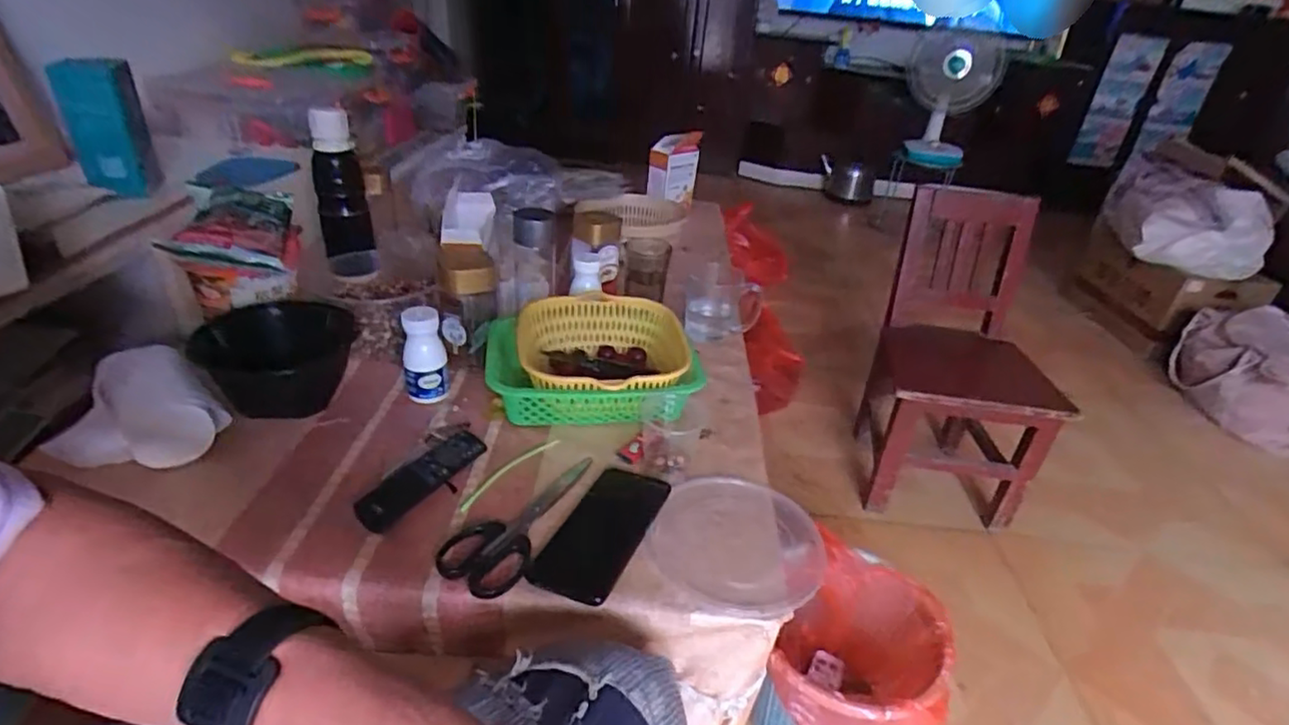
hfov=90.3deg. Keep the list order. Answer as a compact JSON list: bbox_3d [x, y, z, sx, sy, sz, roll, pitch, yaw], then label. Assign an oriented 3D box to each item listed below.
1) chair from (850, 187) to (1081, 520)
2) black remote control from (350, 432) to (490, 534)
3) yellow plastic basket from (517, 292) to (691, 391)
[{"bbox_3d":[0.619,-0.005,1.270,0.283,0.540,0.352,8,32,5],"label":"chair"},{"bbox_3d":[-0.221,0.112,0.640,0.047,0.014,0.149,20,34,23],"label":"black remote control"},{"bbox_3d":[-0.050,-0.008,0.788,0.210,0.075,0.199,2,32,-6],"label":"yellow plastic basket"}]

